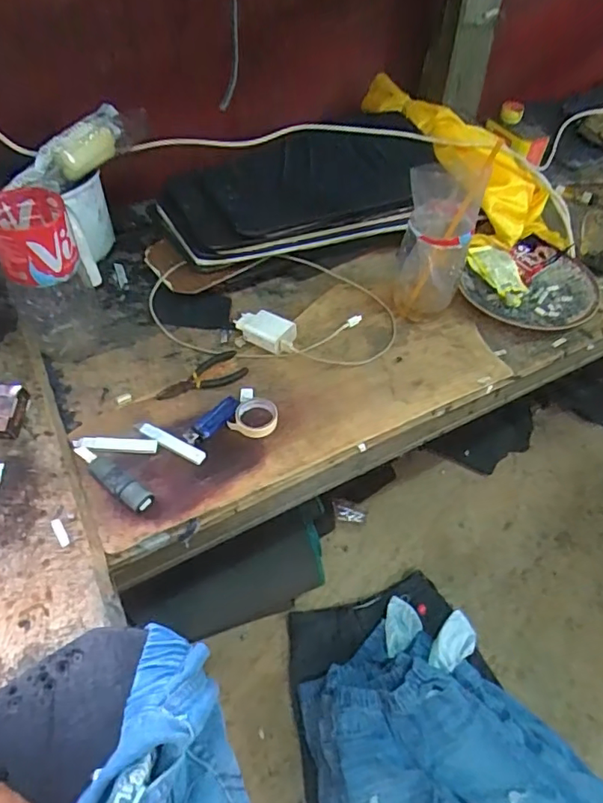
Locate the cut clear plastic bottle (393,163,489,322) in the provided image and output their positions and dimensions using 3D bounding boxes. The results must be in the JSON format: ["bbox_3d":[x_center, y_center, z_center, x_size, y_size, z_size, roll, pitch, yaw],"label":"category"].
[{"bbox_3d":[0.180,-0.217,0.727,0.093,0.199,0.093,15,53,9],"label":"cut clear plastic bottle"}]

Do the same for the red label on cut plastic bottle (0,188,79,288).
[{"bbox_3d":[-0.296,-0.182,0.593,0.080,0.066,0.088,-17,55,-15],"label":"red label on cut plastic bottle"}]

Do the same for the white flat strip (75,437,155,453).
[{"bbox_3d":[-0.212,0.050,0.611,0.092,0.012,0.015,2,52,-1],"label":"white flat strip"}]

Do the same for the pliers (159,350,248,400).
[{"bbox_3d":[-0.129,-0.031,0.681,0.114,0.006,0.059,-23,57,-19],"label":"pliers"}]

